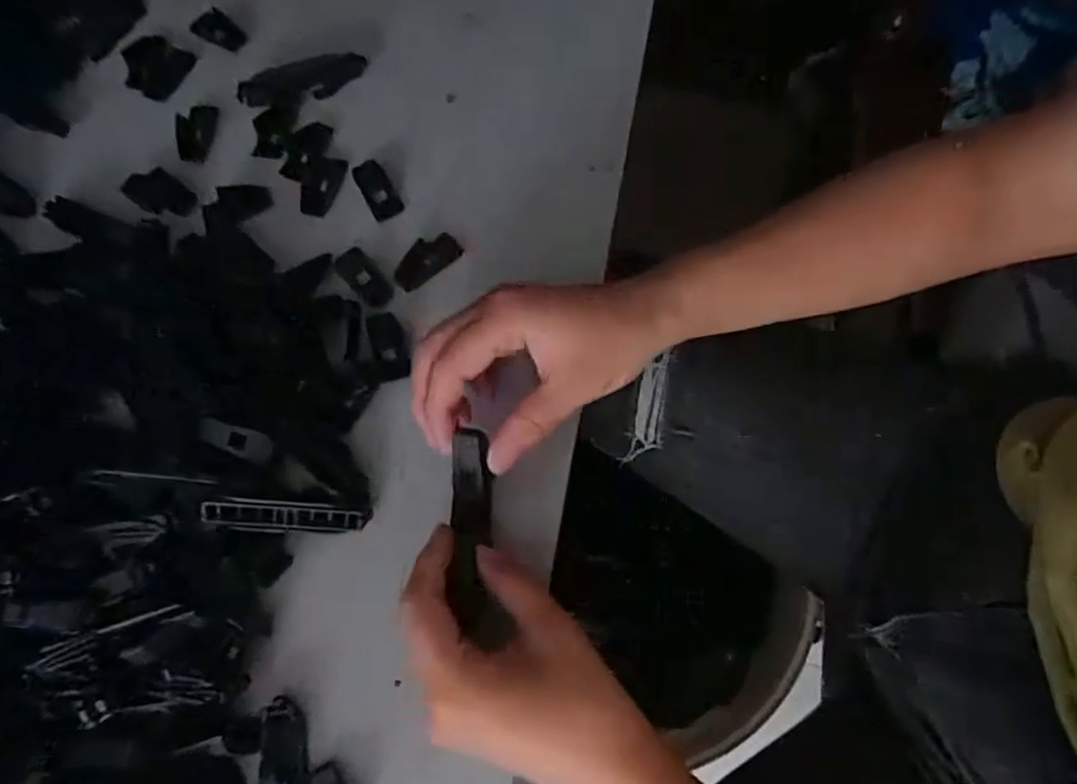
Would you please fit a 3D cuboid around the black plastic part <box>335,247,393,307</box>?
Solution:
[{"bbox_3d":[-0.101,-0.067,0.381,0.019,0.004,0.043,-42,75,-12],"label":"black plastic part"}]

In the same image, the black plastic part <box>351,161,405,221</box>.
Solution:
[{"bbox_3d":[-0.097,-0.122,0.397,0.019,0.004,0.042,-29,73,-9],"label":"black plastic part"}]

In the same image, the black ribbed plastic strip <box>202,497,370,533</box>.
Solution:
[{"bbox_3d":[-0.123,0.061,0.325,0.076,0.013,0.014,7,70,-17],"label":"black ribbed plastic strip"}]

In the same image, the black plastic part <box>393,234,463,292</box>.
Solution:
[{"bbox_3d":[-0.066,-0.078,0.384,0.043,0.005,0.020,-39,75,-11],"label":"black plastic part"}]

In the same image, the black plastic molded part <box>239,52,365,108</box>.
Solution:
[{"bbox_3d":[-0.149,-0.196,0.417,0.080,0.014,0.021,-17,72,-5],"label":"black plastic molded part"}]

